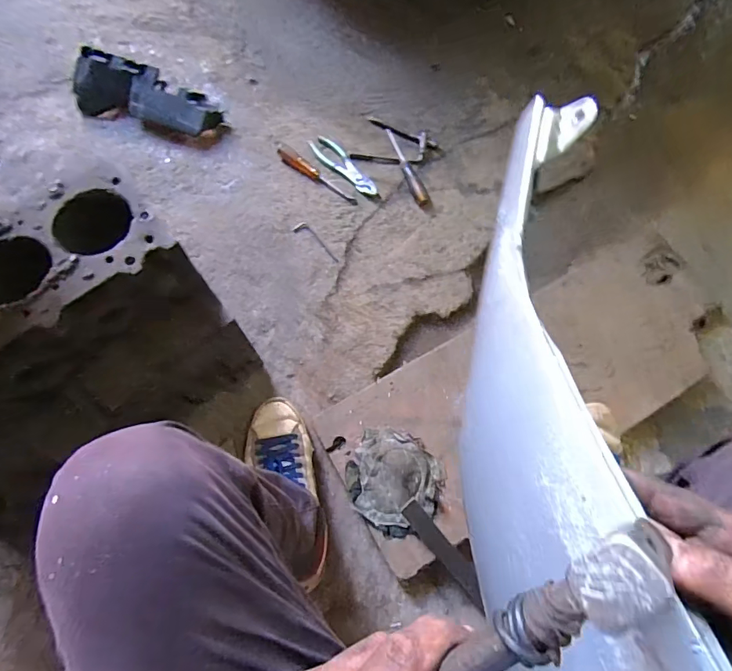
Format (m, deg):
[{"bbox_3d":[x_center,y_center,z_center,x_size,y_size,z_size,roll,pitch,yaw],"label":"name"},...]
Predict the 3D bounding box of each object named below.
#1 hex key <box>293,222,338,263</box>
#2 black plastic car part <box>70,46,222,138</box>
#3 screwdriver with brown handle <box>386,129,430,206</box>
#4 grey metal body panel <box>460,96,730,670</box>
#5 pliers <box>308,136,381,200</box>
[{"bbox_3d":[-0.094,-0.185,0.887,0.115,0.004,0.029,40,70,15],"label":"hex key"},{"bbox_3d":[-0.474,-0.503,0.959,0.318,0.088,0.104,20,67,5],"label":"black plastic car part"},{"bbox_3d":[0.084,-0.359,0.956,0.027,0.022,0.208,-17,67,-10],"label":"screwdriver with brown handle"},{"bbox_3d":[0.123,0.030,0.297,0.107,0.142,0.408,-1,68,-3],"label":"grey metal body panel"},{"bbox_3d":[-0.048,-0.354,0.949,0.055,0.007,0.197,-35,71,-17],"label":"pliers"}]

